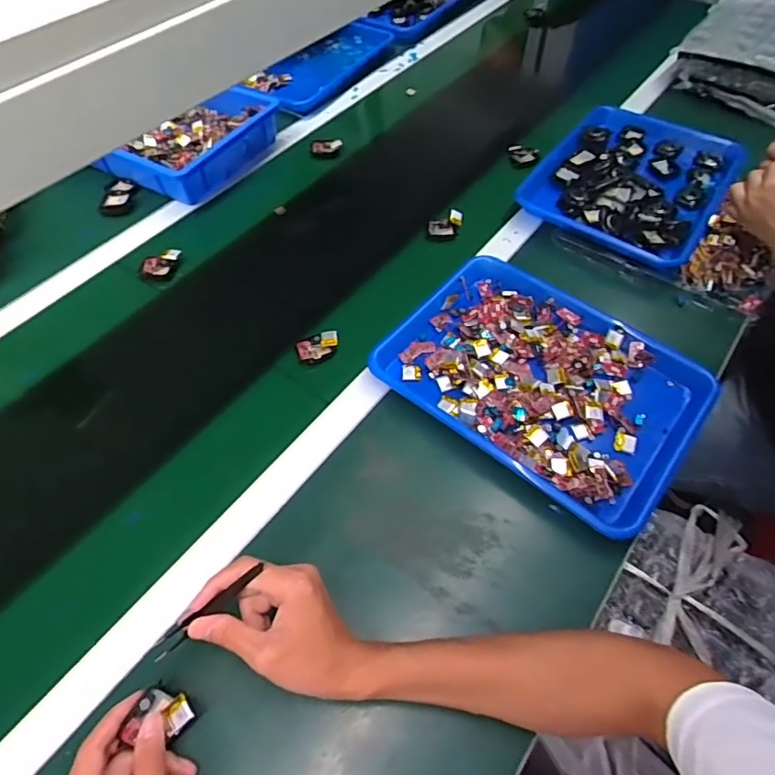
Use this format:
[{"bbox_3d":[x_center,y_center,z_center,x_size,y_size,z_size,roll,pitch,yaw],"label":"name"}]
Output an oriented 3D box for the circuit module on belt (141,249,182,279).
[{"bbox_3d":[-0.313,-0.172,0.735,0.047,0.015,0.041,1,56,5],"label":"circuit module on belt"}]

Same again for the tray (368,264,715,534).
[{"bbox_3d":[0.176,-0.008,0.618,0.341,0.046,0.244,34,63,22],"label":"tray"}]

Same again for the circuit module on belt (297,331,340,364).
[{"bbox_3d":[-0.084,-0.050,0.649,0.053,0.009,0.038,-20,57,-11],"label":"circuit module on belt"}]

